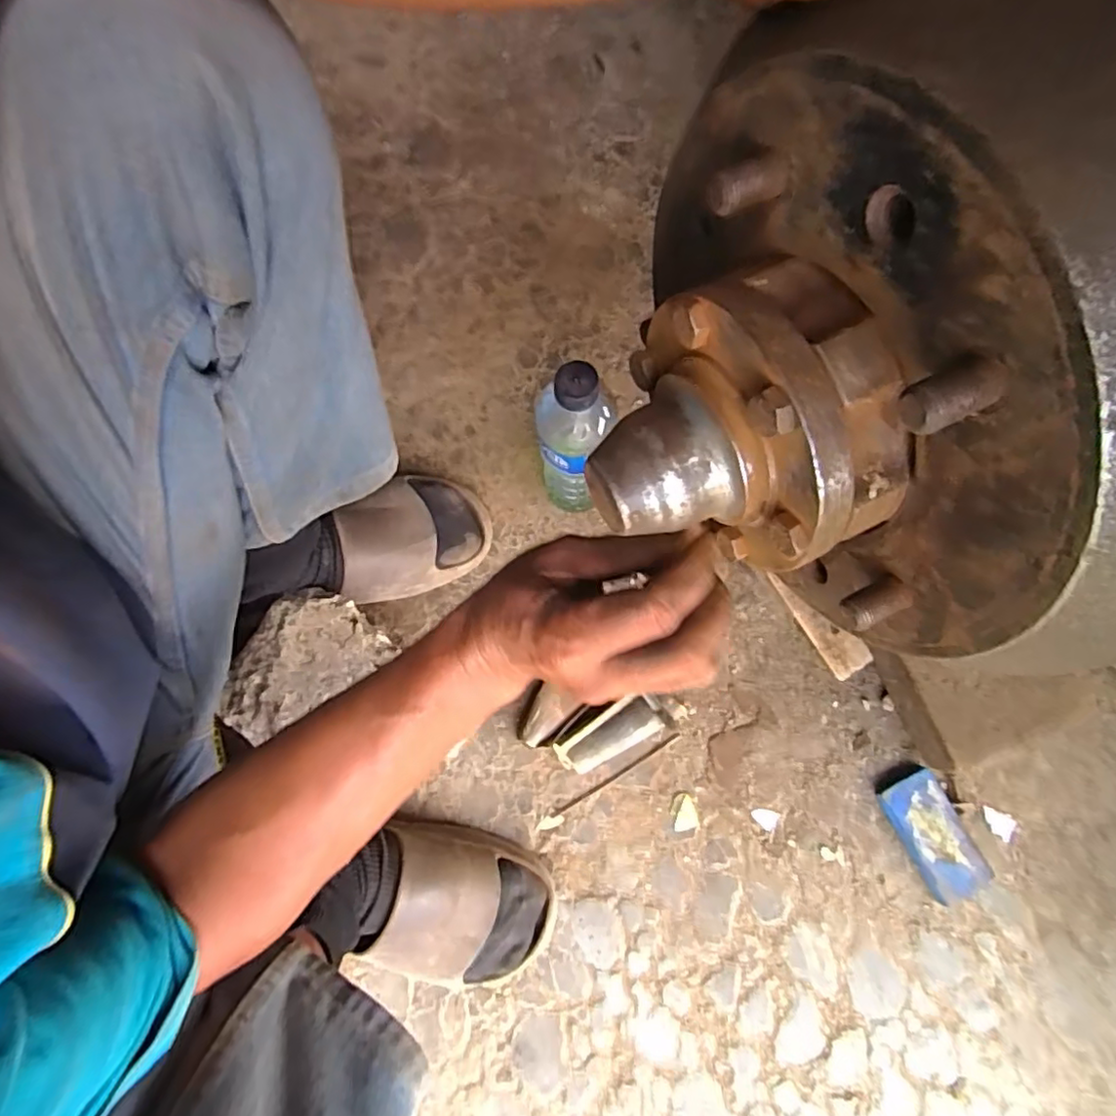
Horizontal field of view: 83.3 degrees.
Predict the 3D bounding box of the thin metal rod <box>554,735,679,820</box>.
[{"bbox_3d":[0.058,0.216,0.621,0.147,0.004,0.006,-30,75,-7],"label":"thin metal rod"}]

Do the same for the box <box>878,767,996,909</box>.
[{"bbox_3d":[0.350,0.256,0.587,0.059,0.019,0.111,-25,75,-6],"label":"box"}]

